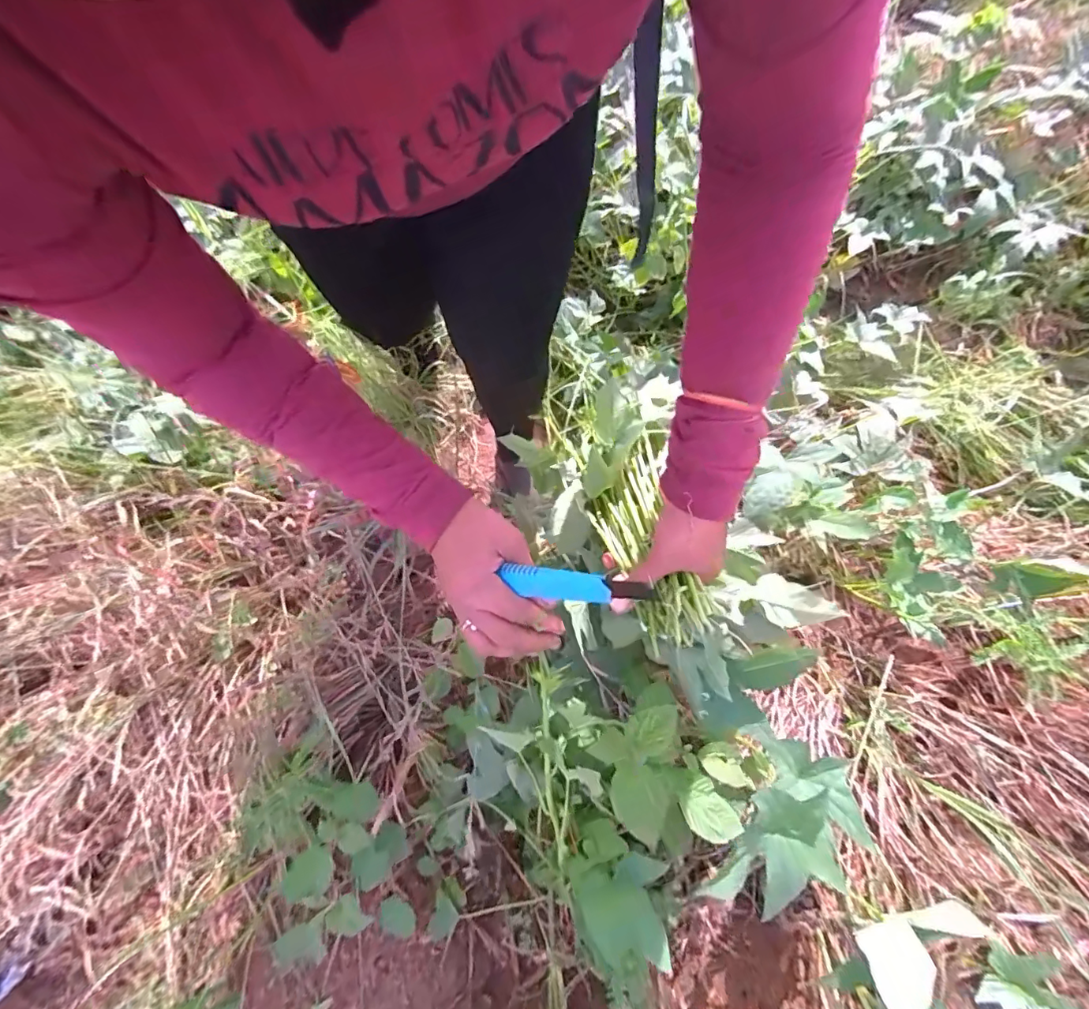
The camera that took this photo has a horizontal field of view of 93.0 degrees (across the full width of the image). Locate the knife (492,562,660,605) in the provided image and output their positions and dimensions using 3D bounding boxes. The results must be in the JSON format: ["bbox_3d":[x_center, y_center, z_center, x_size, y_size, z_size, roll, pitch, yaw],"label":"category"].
[{"bbox_3d":[0.024,0.060,0.382,0.129,0.013,0.023,0,104,40],"label":"knife"}]

